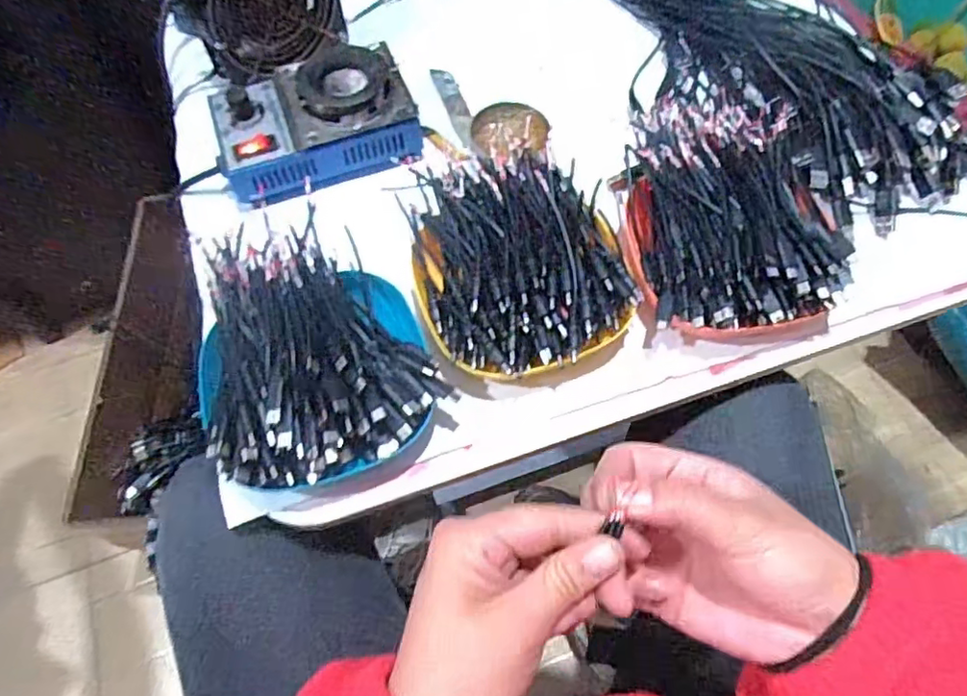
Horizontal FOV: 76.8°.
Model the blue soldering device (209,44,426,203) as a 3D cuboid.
[{"bbox_3d":[-0.130,-0.172,0.478,0.150,0.062,0.106,-20,66,-8],"label":"blue soldering device"}]

